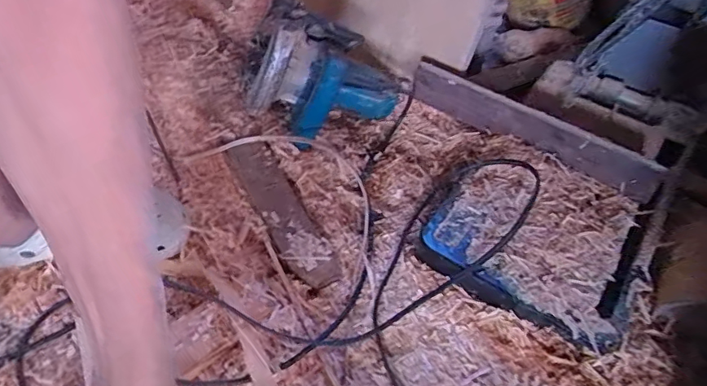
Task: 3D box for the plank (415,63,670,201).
[{"bbox_3d":[0.239,-0.096,0.725,0.363,0.052,0.026,32,54,22],"label":"plank"}]

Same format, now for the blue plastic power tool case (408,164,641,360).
[{"bbox_3d":[0.219,0.058,0.651,0.250,0.049,0.206,27,54,22],"label":"blue plastic power tool case"}]

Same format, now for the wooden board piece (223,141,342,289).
[{"bbox_3d":[-0.098,0.019,0.688,0.059,0.017,0.254,-22,52,-19],"label":"wooden board piece"}]

